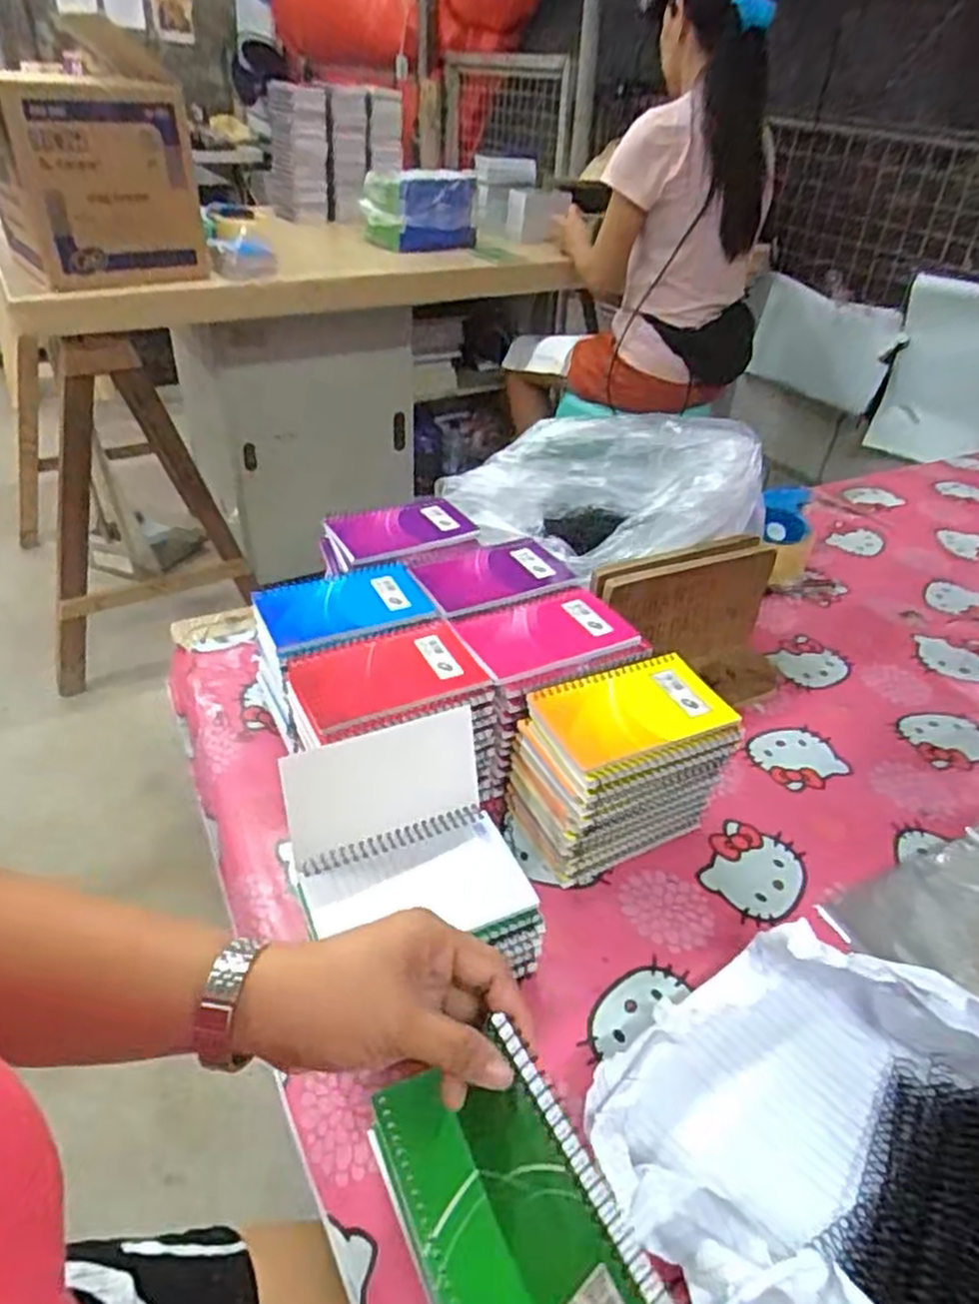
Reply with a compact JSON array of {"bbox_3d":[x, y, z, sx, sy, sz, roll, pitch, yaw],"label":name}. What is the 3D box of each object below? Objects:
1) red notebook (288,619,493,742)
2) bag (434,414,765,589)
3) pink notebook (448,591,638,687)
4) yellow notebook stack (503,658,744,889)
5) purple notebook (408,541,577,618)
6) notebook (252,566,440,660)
[{"bbox_3d":[-0.076,0.015,0.570,0.134,0.010,0.089,-18,43,-25],"label":"red notebook"},{"bbox_3d":[0.108,-0.149,0.733,0.304,0.114,0.150,5,38,1],"label":"bag"},{"bbox_3d":[0.044,-0.013,0.626,0.128,0.017,0.097,-14,41,-21],"label":"pink notebook"},{"bbox_3d":[0.096,0.088,0.580,0.140,0.116,0.093,-15,42,-22],"label":"yellow notebook stack"},{"bbox_3d":[0.002,-0.068,0.686,0.133,0.017,0.088,-13,41,-20],"label":"purple notebook"},{"bbox_3d":[-0.120,-0.040,0.634,0.129,0.007,0.100,-16,42,-23],"label":"notebook"}]

